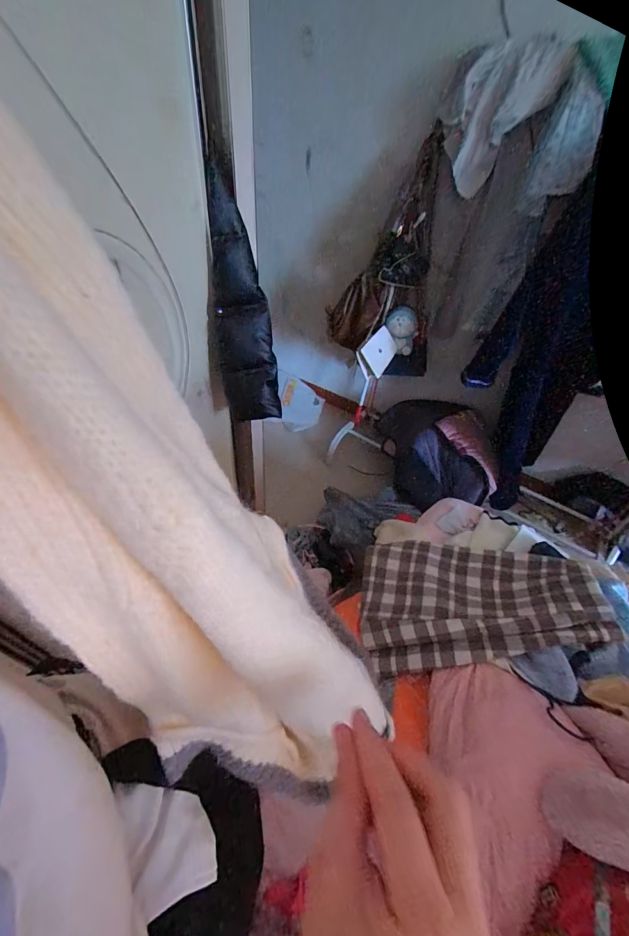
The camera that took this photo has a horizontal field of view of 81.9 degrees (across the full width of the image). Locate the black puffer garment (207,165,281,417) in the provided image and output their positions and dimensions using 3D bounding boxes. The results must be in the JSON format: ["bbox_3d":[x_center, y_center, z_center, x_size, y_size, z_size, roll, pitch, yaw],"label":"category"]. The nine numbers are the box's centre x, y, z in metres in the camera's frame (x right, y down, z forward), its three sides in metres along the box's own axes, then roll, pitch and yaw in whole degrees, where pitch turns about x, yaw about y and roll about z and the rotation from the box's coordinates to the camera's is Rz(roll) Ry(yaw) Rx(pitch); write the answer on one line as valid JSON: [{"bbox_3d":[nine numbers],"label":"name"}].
[{"bbox_3d":[-0.146,-0.291,0.793,0.124,0.447,0.118,-9,48,-14],"label":"black puffer garment"}]

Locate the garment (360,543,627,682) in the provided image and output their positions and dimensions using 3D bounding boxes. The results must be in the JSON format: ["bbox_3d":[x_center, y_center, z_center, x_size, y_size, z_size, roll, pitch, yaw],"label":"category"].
[{"bbox_3d":[0.292,0.238,0.692,0.411,0.054,0.259,-12,34,11],"label":"garment"}]

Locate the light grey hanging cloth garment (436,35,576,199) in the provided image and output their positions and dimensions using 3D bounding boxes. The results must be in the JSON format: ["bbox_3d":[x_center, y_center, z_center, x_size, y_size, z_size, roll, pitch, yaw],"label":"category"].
[{"bbox_3d":[0.515,-1.011,1.064,0.287,0.316,0.076,15,47,9],"label":"light grey hanging cloth garment"}]

